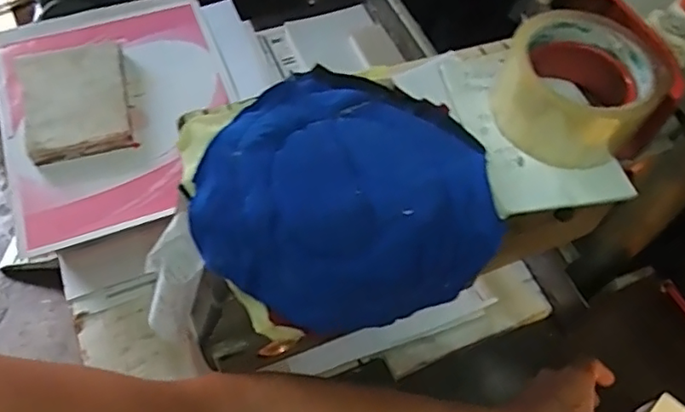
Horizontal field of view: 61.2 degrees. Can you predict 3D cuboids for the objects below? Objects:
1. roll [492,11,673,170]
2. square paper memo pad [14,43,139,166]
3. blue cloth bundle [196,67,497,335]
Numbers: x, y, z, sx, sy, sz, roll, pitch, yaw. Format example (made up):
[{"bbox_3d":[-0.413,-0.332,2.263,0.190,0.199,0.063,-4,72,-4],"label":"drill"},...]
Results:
[{"bbox_3d":[0.150,-0.075,0.378,0.093,0.054,0.089,1,58,-2],"label":"roll"},{"bbox_3d":[-0.282,-0.112,0.607,0.105,0.023,0.143,-14,59,-10],"label":"square paper memo pad"},{"bbox_3d":[-0.001,-0.007,0.372,0.176,0.058,0.160,-5,58,-5],"label":"blue cloth bundle"}]

